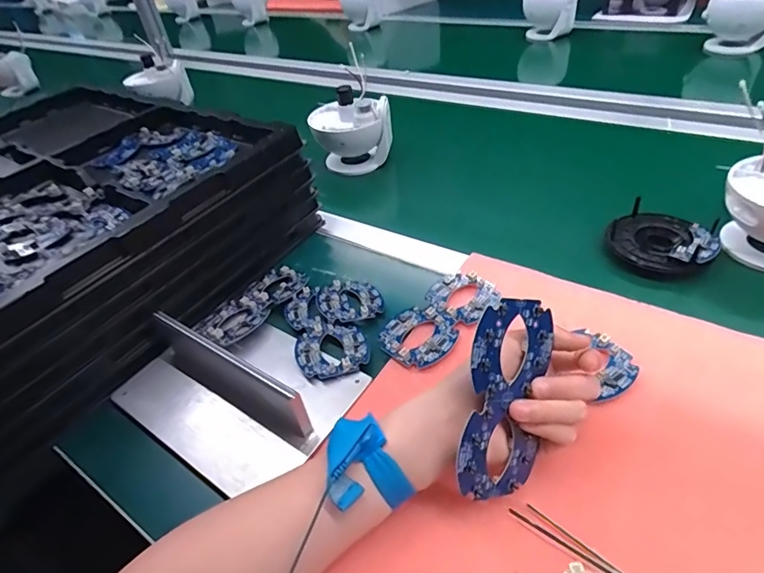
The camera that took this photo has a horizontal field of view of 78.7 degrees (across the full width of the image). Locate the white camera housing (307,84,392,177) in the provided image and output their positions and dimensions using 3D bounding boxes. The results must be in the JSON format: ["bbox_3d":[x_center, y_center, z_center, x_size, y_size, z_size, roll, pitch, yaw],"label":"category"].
[{"bbox_3d":[-0.047,-0.235,0.706,0.113,0.117,0.082,-11,41,-2],"label":"white camera housing"}]

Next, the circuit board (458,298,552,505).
[{"bbox_3d":[0.078,0.072,0.294,0.066,0.126,0.004,-2,8,-28],"label":"circuit board"}]

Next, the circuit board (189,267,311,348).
[{"bbox_3d":[-0.137,0.014,0.486,0.066,0.015,0.126,17,47,27],"label":"circuit board"}]

